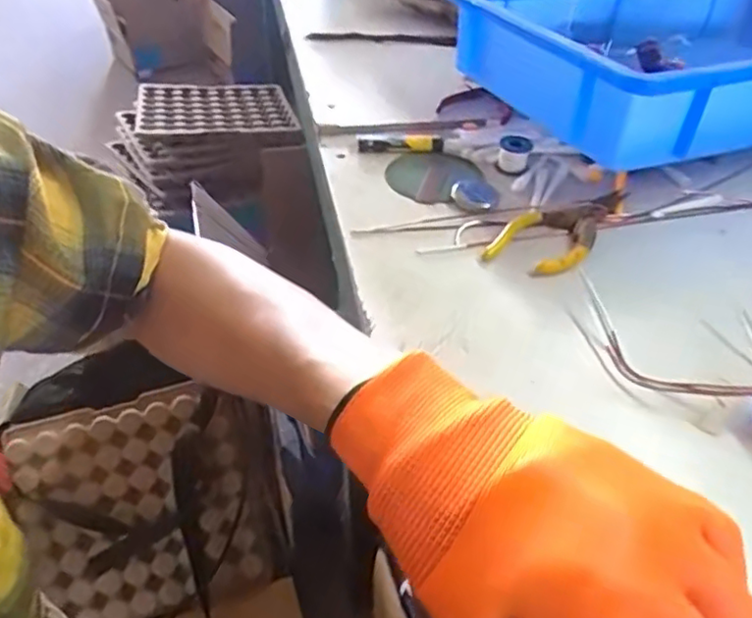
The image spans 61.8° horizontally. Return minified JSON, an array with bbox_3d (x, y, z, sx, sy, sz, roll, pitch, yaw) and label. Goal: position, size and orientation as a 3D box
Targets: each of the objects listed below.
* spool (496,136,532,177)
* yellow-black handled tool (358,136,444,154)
[{"bbox_3d":[0.119,-0.133,0.544,0.027,0.027,0.025,9,42,10],"label":"spool"},{"bbox_3d":[0.023,-0.150,0.575,0.077,0.010,0.017,-4,42,-5],"label":"yellow-black handled tool"}]

